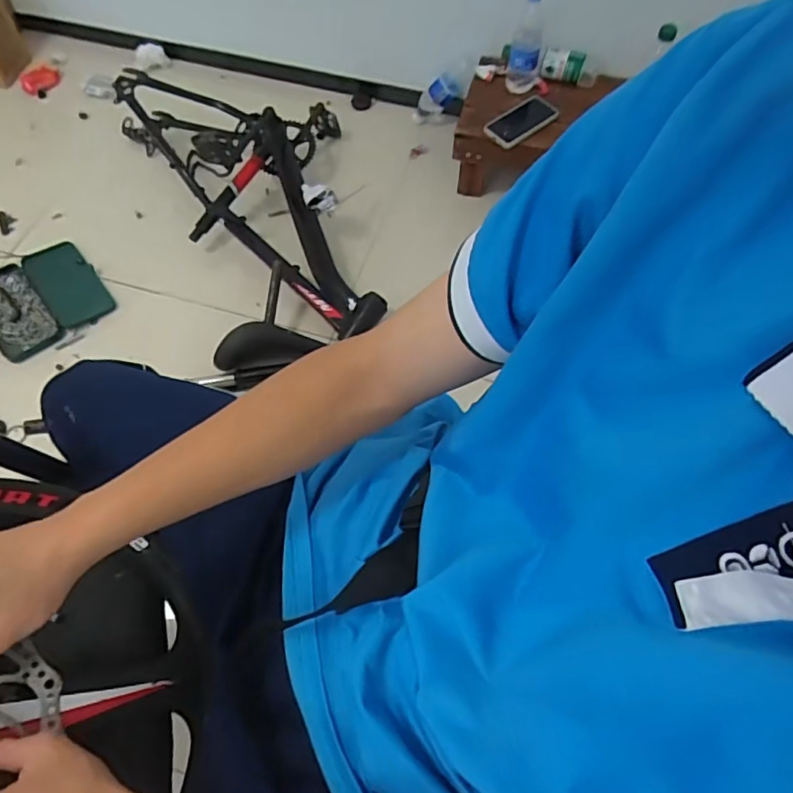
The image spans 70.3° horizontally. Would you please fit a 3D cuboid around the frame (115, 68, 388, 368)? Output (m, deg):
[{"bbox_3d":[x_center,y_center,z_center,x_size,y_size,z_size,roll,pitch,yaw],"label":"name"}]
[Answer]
[{"bbox_3d":[-0.284,-0.451,1.278,0.489,0.298,0.794,-21,77,-12],"label":"frame"}]

